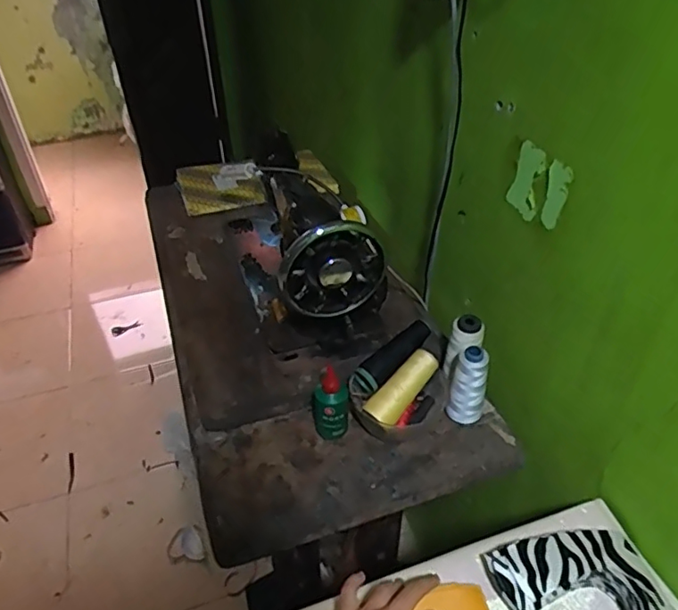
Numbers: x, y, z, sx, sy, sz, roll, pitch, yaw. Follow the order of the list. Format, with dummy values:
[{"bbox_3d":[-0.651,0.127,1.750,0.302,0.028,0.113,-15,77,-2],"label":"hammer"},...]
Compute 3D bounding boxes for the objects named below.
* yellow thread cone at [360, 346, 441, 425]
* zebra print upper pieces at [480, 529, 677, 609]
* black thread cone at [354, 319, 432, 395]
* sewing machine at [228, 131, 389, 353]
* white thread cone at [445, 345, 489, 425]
[{"bbox_3d":[0.082,0.106,0.718,0.037,0.034,0.113,32,66,33],"label":"yellow thread cone"},{"bbox_3d":[0.233,0.286,0.522,0.139,0.049,0.166,-18,44,-14],"label":"zebra print upper pieces"},{"bbox_3d":[0.073,0.063,0.728,0.115,0.038,0.041,-41,52,-18],"label":"black thread cone"},{"bbox_3d":[-0.073,-0.126,0.881,0.169,0.201,0.407,-13,42,-13],"label":"sewing machine"},{"bbox_3d":[0.159,0.100,0.703,0.041,0.113,0.044,10,42,13],"label":"white thread cone"}]

